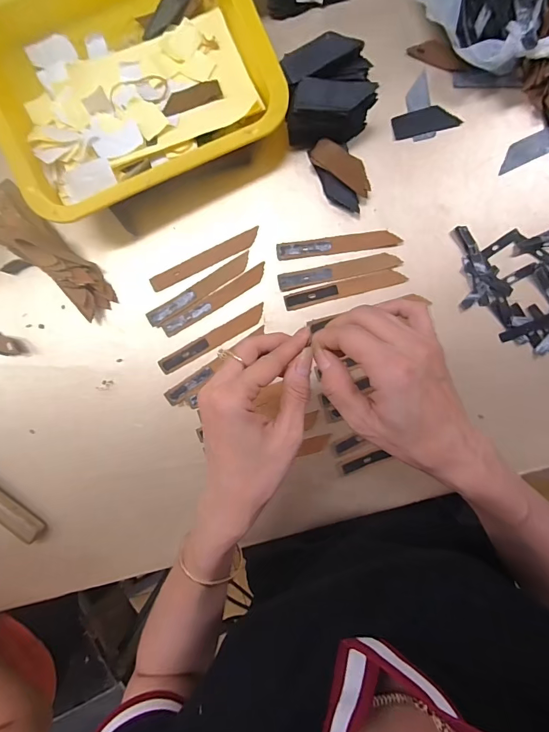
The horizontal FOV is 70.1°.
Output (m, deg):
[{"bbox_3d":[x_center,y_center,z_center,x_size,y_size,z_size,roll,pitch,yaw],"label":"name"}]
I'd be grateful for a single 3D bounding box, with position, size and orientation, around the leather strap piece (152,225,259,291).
[{"bbox_3d":[-0.073,-0.112,0.414,0.124,0.005,0.018,-25,90,3],"label":"leather strap piece"}]

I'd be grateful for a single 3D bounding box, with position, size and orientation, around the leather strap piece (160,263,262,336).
[{"bbox_3d":[-0.063,-0.069,0.416,0.123,0.004,0.017,-32,91,1],"label":"leather strap piece"}]

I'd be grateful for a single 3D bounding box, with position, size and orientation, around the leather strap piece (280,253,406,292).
[{"bbox_3d":[0.067,-0.098,0.406,0.124,0.004,0.019,-11,91,3],"label":"leather strap piece"}]

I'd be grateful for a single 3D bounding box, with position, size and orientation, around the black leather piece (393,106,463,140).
[{"bbox_3d":[0.154,-0.249,0.397,0.066,0.004,0.024,-11,91,3],"label":"black leather piece"}]

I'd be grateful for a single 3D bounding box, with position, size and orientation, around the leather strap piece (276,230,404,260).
[{"bbox_3d":[0.066,-0.126,0.405,0.125,0.004,0.017,-7,91,3],"label":"leather strap piece"}]

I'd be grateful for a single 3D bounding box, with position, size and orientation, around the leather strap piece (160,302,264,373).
[{"bbox_3d":[-0.065,-0.027,0.417,0.124,0.004,0.017,-29,92,1],"label":"leather strap piece"}]

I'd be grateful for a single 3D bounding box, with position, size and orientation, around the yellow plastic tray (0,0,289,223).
[{"bbox_3d":[-0.135,-0.266,0.367,0.257,0.061,0.200,-24,90,3],"label":"yellow plastic tray"}]

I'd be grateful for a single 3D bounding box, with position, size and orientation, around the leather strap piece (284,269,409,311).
[{"bbox_3d":[0.072,-0.080,0.405,0.124,0.004,0.017,-13,91,3],"label":"leather strap piece"}]

